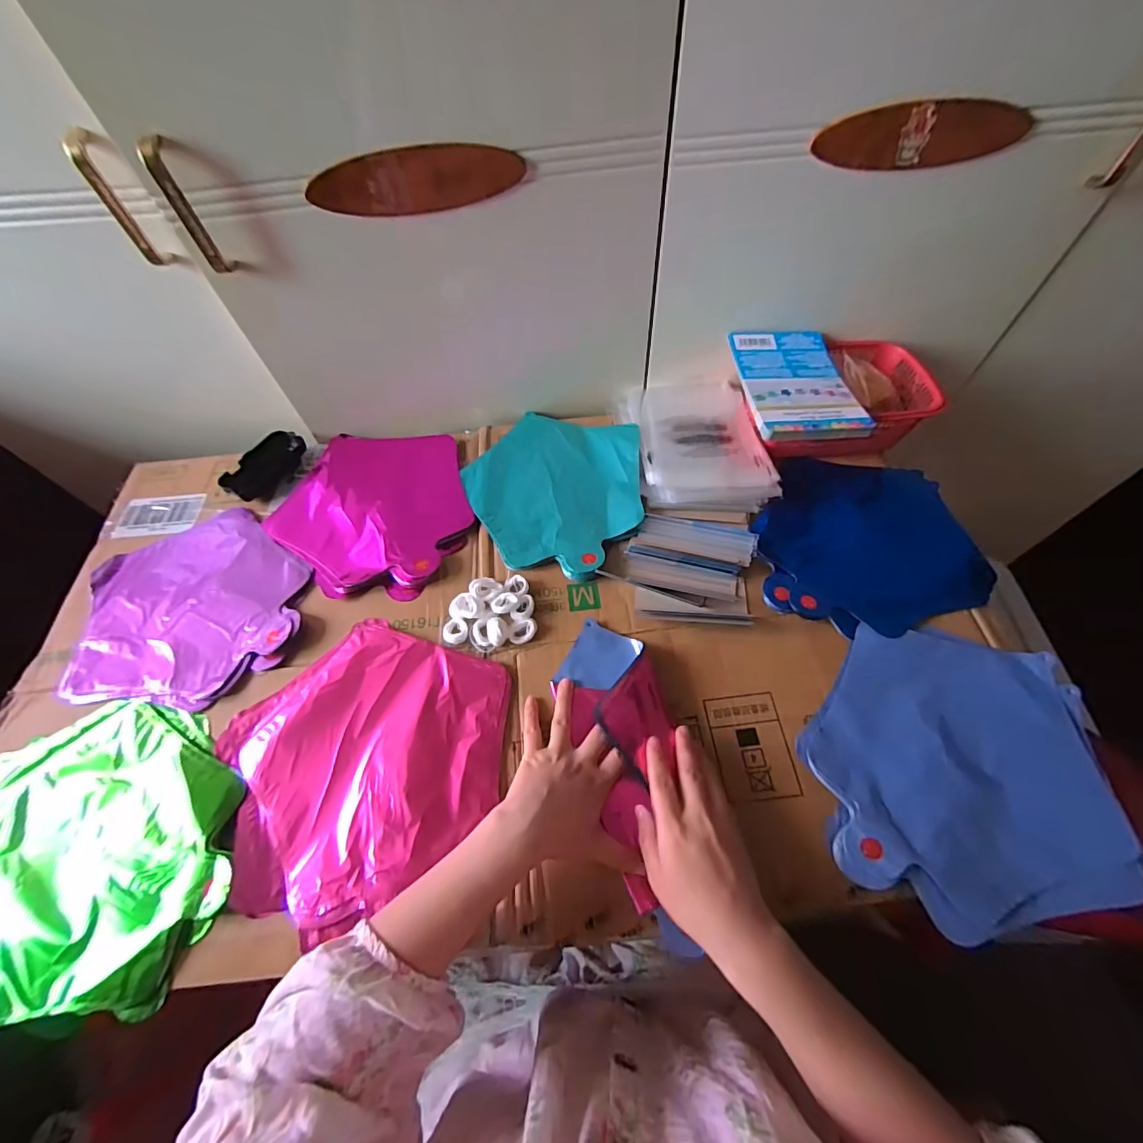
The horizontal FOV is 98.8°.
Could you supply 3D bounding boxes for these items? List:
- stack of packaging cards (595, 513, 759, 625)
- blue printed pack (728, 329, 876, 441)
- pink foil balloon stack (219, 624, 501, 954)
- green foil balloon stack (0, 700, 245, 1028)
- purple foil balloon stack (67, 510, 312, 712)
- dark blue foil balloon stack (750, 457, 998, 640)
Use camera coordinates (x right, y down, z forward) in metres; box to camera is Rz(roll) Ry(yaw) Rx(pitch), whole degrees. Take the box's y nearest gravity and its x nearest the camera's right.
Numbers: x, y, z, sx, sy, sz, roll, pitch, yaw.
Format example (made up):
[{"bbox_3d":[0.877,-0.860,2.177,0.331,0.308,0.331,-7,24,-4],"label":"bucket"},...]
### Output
[{"bbox_3d":[0.119,-0.003,0.514,0.137,0.031,0.113,7,60,7],"label":"stack of packaging cards"},{"bbox_3d":[0.259,-0.224,0.566,0.120,0.012,0.198,-3,59,1],"label":"blue printed pack"},{"bbox_3d":[-0.181,0.156,0.436,0.245,0.010,0.217,-38,64,-18],"label":"pink foil balloon stack"},{"bbox_3d":[-0.399,0.229,0.407,0.249,0.029,0.221,-7,59,-1],"label":"green foil balloon stack"},{"bbox_3d":[-0.405,0.029,0.526,0.230,0.013,0.232,-13,60,-5],"label":"purple foil balloon stack"},{"bbox_3d":[0.316,-0.034,0.532,0.224,0.024,0.217,1,57,2],"label":"dark blue foil balloon stack"}]

